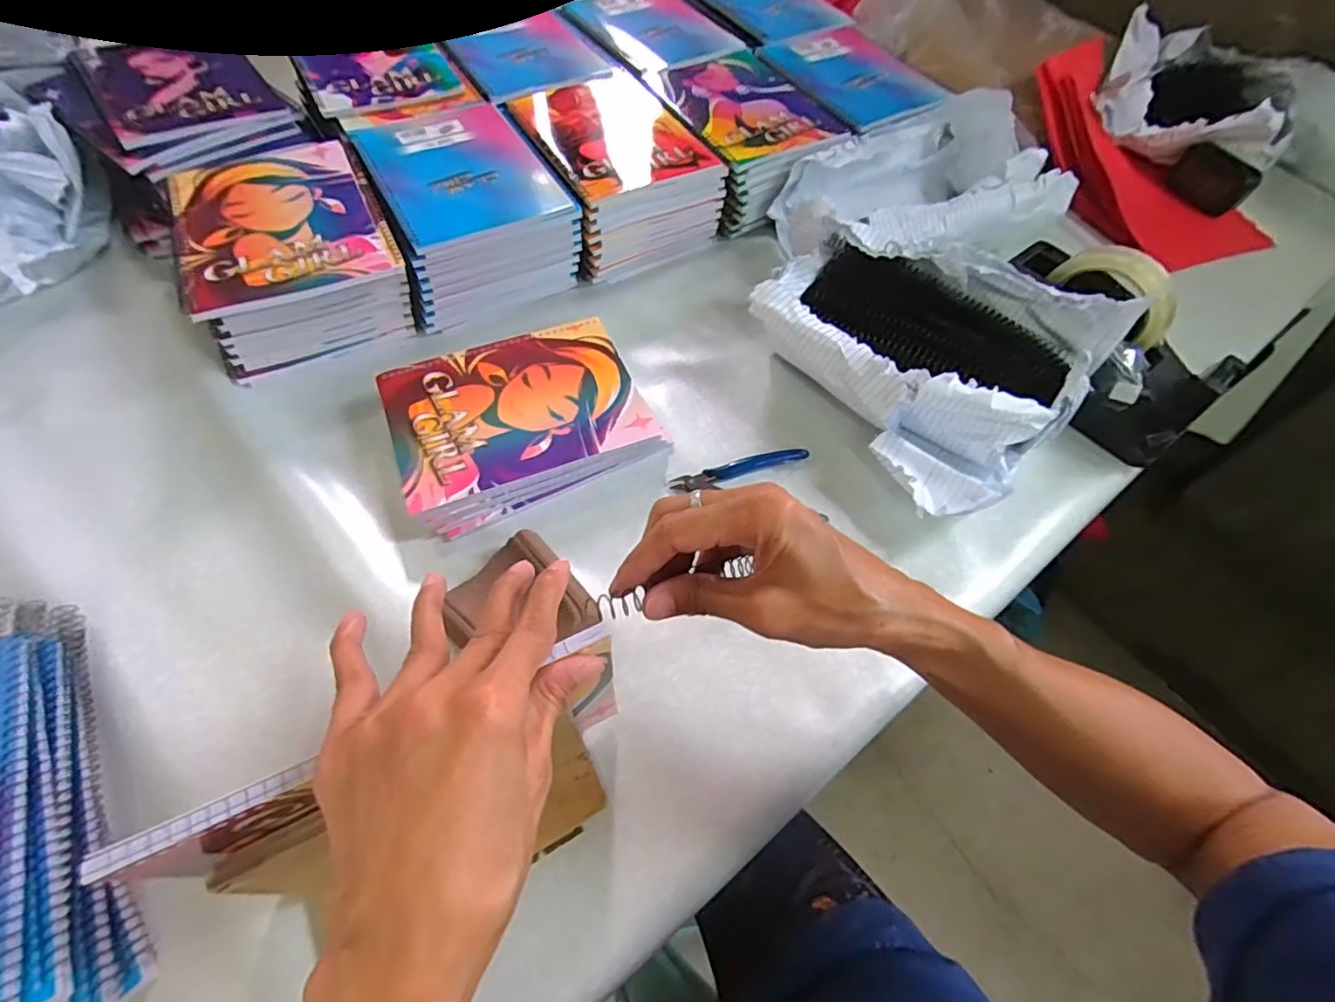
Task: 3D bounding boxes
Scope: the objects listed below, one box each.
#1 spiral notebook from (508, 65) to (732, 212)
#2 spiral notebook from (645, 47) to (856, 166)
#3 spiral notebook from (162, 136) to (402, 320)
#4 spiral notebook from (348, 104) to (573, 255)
[{"bbox_3d":[-0.063,-0.381,0.604,0.151,0.013,0.196,-26,64,-19],"label":"spiral notebook"},{"bbox_3d":[0.085,-0.449,0.659,0.163,0.010,0.216,-20,62,-16],"label":"spiral notebook"},{"bbox_3d":[-0.331,-0.241,0.500,0.155,0.007,0.206,-23,63,-17],"label":"spiral notebook"},{"bbox_3d":[-0.198,-0.316,0.555,0.146,0.009,0.197,-24,63,-18],"label":"spiral notebook"}]

